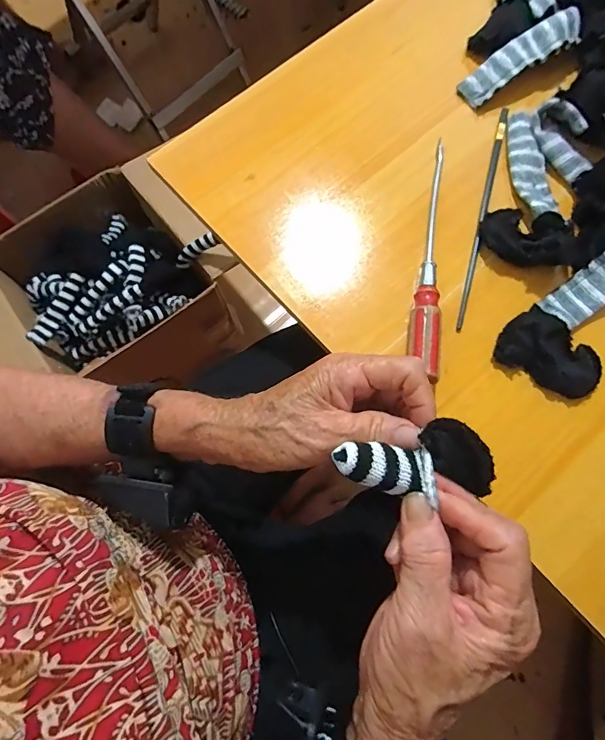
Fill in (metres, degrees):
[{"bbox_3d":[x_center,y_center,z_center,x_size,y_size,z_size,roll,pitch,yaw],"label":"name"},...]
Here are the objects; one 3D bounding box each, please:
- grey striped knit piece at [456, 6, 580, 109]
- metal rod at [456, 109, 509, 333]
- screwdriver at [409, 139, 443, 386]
[{"bbox_3d":[0.212,-0.304,0.411,0.120,0.012,0.034,-32,76,8],"label":"grey striped knit piece"},{"bbox_3d":[0.164,-0.145,0.384,0.007,0.006,0.236,16,76,6],"label":"metal rod"},{"bbox_3d":[0.108,-0.104,0.366,0.026,0.028,0.232,6,75,3],"label":"screwdriver"}]

